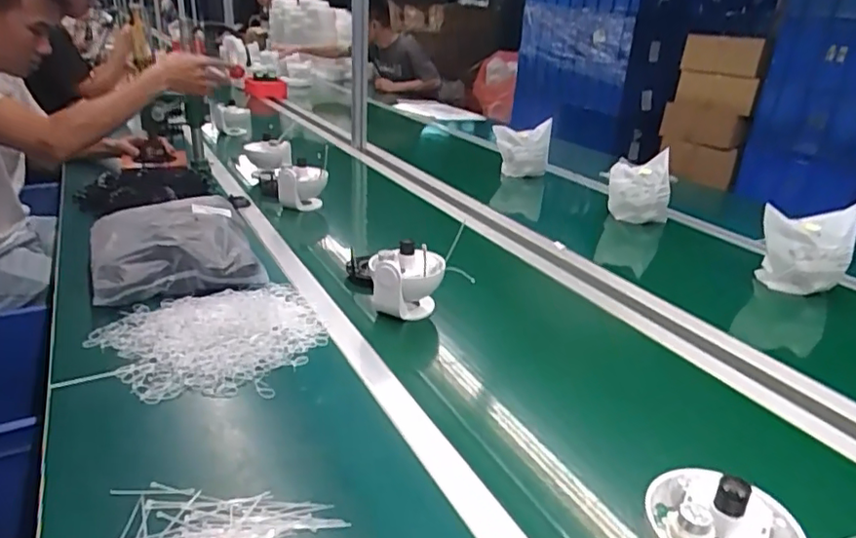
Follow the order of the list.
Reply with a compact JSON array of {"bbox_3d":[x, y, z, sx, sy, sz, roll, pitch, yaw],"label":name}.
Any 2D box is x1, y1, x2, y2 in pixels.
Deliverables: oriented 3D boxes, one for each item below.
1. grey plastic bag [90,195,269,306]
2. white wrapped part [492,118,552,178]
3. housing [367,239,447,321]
[{"bbox_3d":[-0.453,-0.046,1.033,0.252,0.088,0.326,-11,29,-27],"label":"grey plastic bag"},{"bbox_3d":[0.289,-0.366,1.822,0.169,0.153,0.068,5,26,6],"label":"white wrapped part"},{"bbox_3d":[-0.035,0.031,0.930,0.118,0.117,0.081,2,26,-2],"label":"housing"}]

